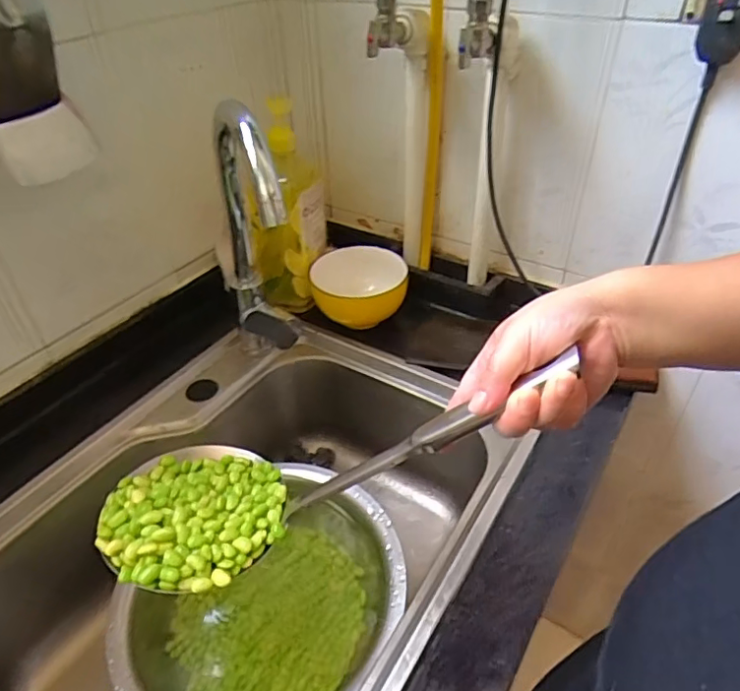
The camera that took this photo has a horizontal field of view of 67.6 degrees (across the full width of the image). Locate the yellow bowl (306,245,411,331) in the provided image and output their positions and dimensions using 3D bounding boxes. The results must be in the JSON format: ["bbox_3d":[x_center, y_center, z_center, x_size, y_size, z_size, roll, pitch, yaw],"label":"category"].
[{"bbox_3d":[-0.016,-0.072,0.764,0.120,0.079,0.113,-1,39,1],"label":"yellow bowl"}]

